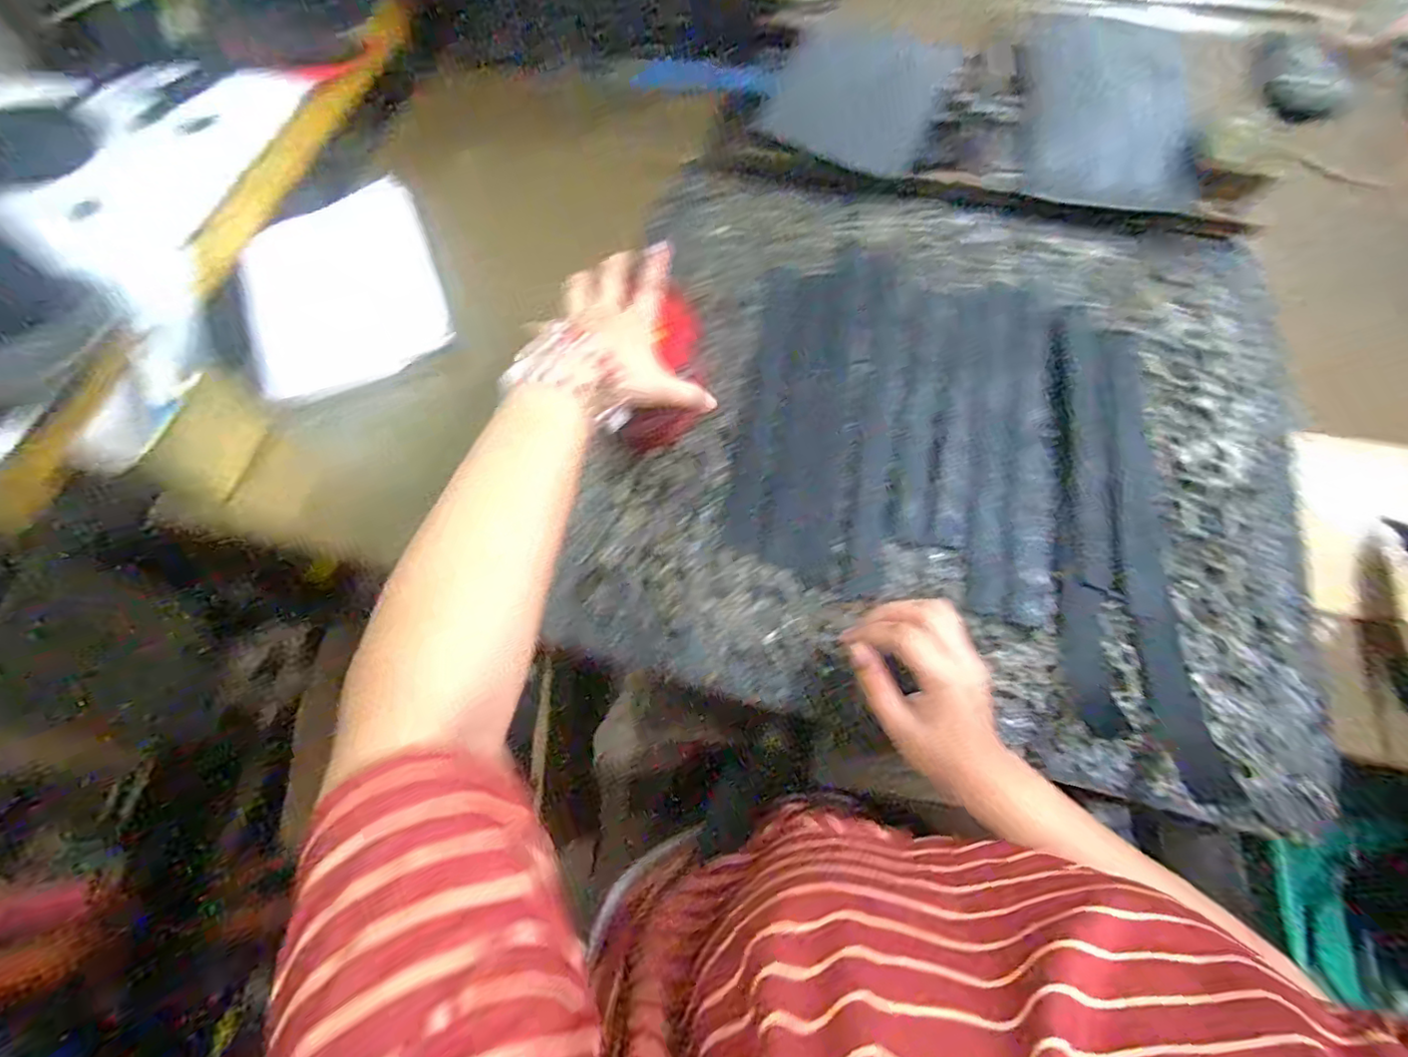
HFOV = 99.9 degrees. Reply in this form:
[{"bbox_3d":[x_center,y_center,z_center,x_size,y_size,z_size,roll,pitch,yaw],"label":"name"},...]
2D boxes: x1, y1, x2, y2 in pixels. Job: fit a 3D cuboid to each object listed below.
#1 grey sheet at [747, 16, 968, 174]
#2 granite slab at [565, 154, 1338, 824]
[{"bbox_3d":[0.154,-0.445,0.602,0.169,0.009,0.156,26,87,18],"label":"grey sheet"},{"bbox_3d":[0.199,-0.079,0.487,0.546,0.030,0.498,12,67,6],"label":"granite slab"}]

